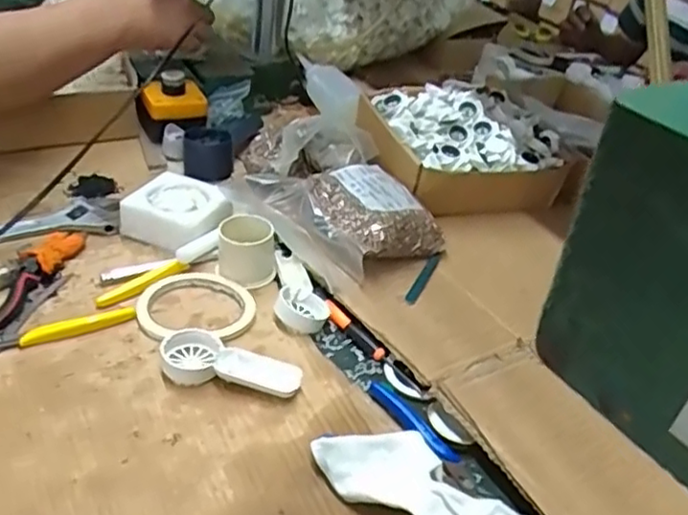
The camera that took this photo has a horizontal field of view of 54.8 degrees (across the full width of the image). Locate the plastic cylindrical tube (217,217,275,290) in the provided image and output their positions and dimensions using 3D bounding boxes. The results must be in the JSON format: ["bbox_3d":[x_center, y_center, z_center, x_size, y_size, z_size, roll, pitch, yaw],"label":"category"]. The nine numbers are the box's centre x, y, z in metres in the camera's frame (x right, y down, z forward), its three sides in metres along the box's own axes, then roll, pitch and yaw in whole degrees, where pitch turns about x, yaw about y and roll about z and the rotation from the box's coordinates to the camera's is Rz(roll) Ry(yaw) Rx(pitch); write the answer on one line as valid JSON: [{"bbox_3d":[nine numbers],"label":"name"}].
[{"bbox_3d":[-0.091,-0.008,0.618,0.052,0.048,0.050,2,36,-9],"label":"plastic cylindrical tube"}]

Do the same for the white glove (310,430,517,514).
[{"bbox_3d":[0.058,0.158,0.434,0.162,0.034,0.055,28,40,27],"label":"white glove"}]

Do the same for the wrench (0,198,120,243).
[{"bbox_3d":[-0.333,-0.027,0.638,0.223,0.018,0.051,-11,39,-23],"label":"wrench"}]

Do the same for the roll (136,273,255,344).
[{"bbox_3d":[-0.130,0.040,0.581,0.098,0.014,0.098,5,35,-3],"label":"roll"}]

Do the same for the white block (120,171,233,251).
[{"bbox_3d":[-0.168,-0.046,0.673,0.092,0.039,0.086,19,37,15],"label":"white block"}]

